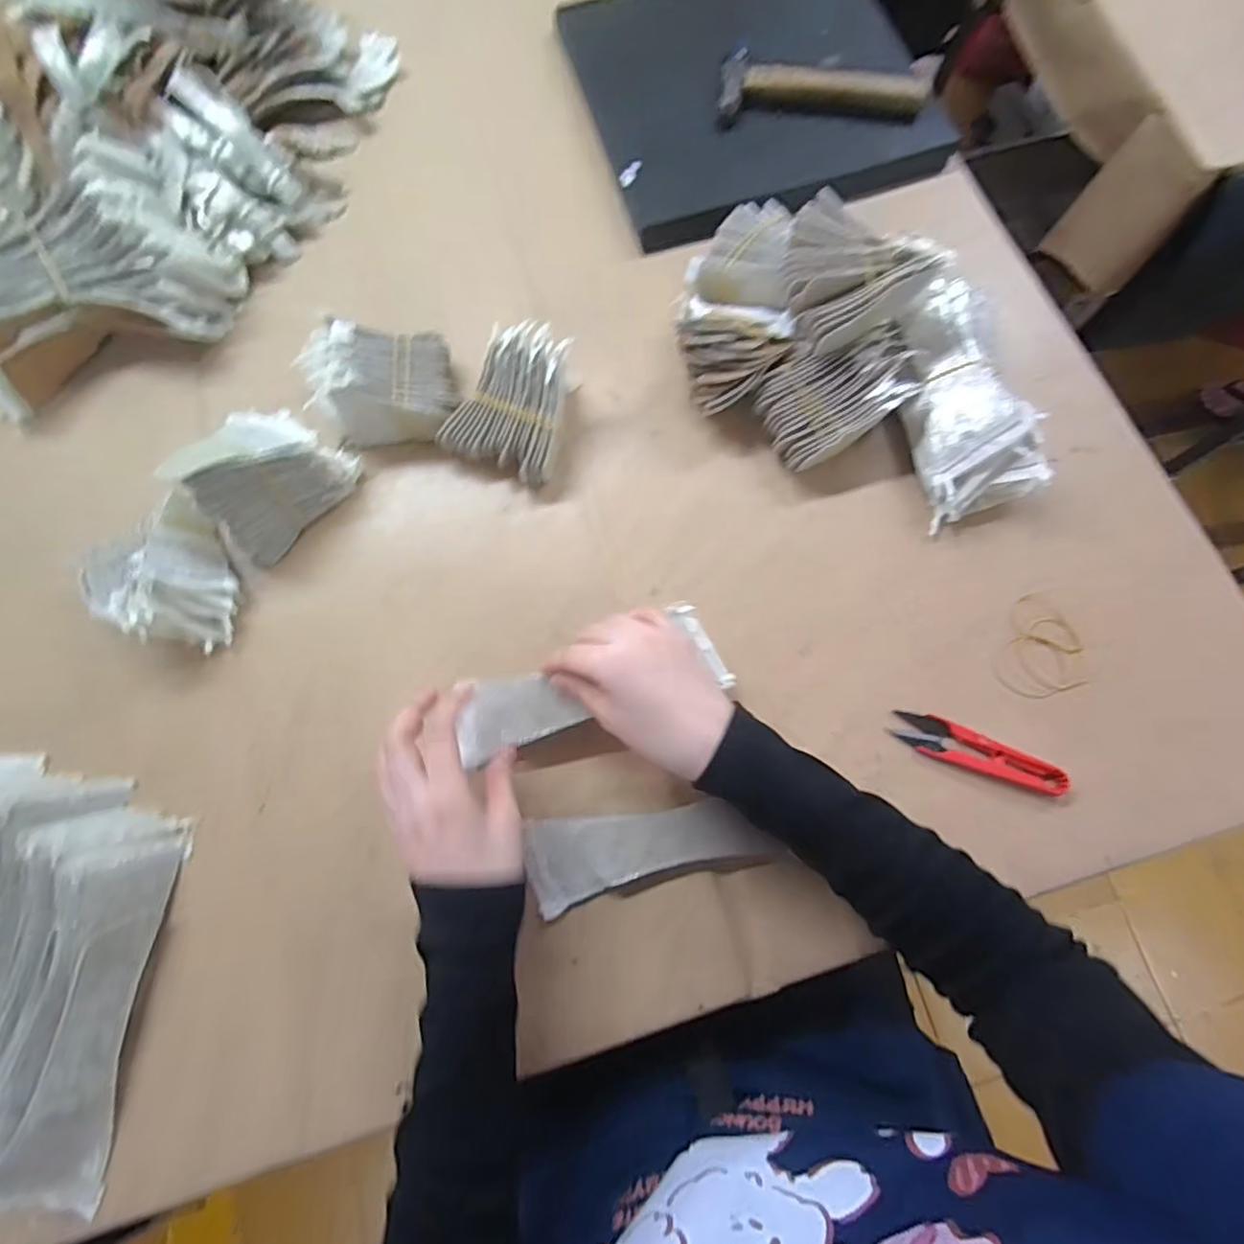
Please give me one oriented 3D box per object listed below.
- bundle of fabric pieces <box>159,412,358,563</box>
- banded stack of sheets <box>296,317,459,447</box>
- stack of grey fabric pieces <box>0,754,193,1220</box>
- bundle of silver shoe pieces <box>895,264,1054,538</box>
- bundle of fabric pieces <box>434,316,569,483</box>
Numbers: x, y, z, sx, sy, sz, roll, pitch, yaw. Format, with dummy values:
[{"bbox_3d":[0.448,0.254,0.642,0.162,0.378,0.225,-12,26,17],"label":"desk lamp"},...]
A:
[{"bbox_3d":[-0.274,-0.114,0.458,0.072,0.087,0.106,37,78,10],"label":"bundle of fabric pieces"},{"bbox_3d":[-0.190,-0.193,0.490,0.104,0.059,0.092,-6,74,0],"label":"banded stack of sheets"},{"bbox_3d":[-0.402,0.217,0.383,0.193,0.053,0.243,7,75,3],"label":"stack of grey fabric pieces"},{"bbox_3d":[0.265,-0.175,0.476,0.079,0.061,0.186,-6,74,-1],"label":"bundle of silver shoe pieces"},{"bbox_3d":[-0.083,-0.174,0.482,0.088,0.059,0.108,24,76,7],"label":"bundle of fabric pieces"}]

